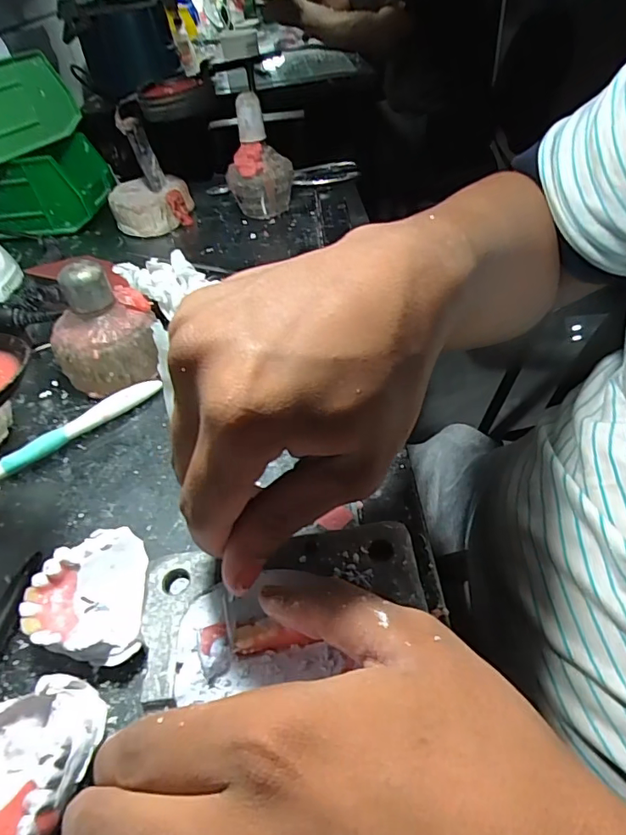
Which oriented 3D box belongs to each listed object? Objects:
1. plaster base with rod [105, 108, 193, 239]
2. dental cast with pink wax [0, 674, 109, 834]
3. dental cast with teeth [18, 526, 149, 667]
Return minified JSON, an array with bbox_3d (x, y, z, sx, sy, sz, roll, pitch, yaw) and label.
[{"bbox_3d":[-0.194,-0.278,0.567,0.093,0.117,0.077,-16,44,-9],"label":"plaster base with rod"},{"bbox_3d":[-0.113,0.137,0.190,0.063,0.027,0.056,-13,45,-7],"label":"dental cast with pink wax"},{"bbox_3d":[-0.108,0.087,0.242,0.051,0.027,0.065,-10,44,-3],"label":"dental cast with teeth"}]

